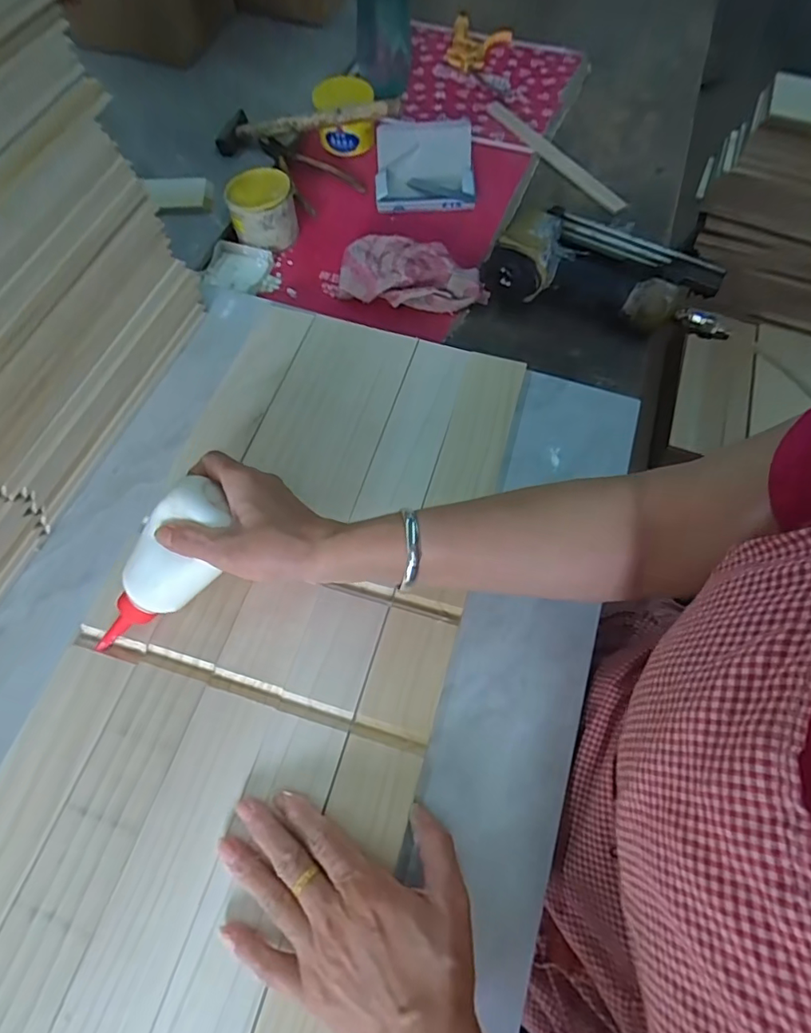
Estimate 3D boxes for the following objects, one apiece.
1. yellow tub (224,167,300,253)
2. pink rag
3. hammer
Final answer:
[{"bbox_3d":[-0.173,-0.374,0.630,0.079,0.049,0.078,-9,65,-5],"label":"yellow tub"},{"bbox_3d":[0.011,-0.276,0.593,0.163,0.032,0.074,10,66,3],"label":"pink rag"},{"bbox_3d":[-0.125,-0.507,0.669,0.245,0.027,0.069,4,64,18],"label":"hammer"}]

